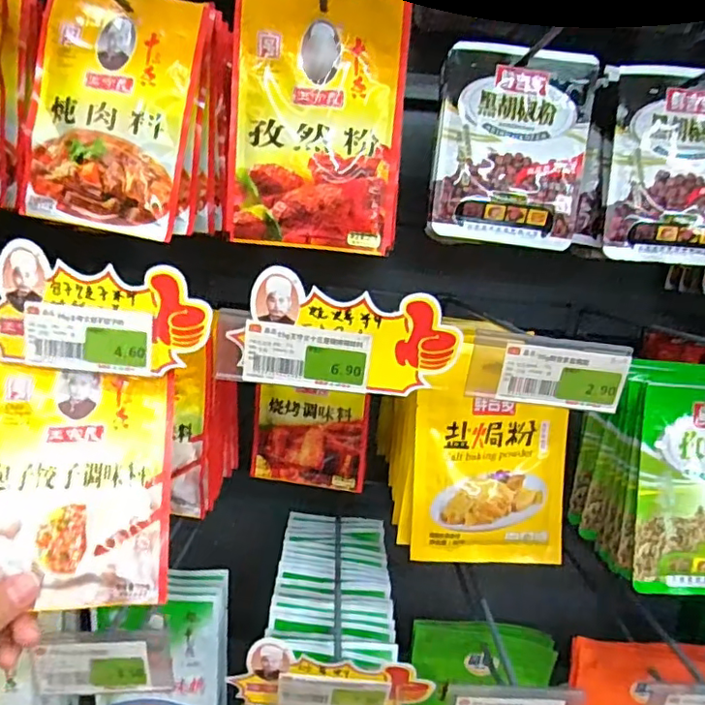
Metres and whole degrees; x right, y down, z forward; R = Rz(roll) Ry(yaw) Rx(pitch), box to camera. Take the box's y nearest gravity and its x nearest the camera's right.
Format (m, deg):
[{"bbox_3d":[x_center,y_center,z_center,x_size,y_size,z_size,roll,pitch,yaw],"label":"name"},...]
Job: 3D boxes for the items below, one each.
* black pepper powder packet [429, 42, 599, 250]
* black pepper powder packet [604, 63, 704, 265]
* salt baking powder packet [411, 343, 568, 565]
[{"bbox_3d":[0.134,-0.172,0.474,0.127,0.152,0.023,4,11,-7],"label":"black pepper powder packet"},{"bbox_3d":[0.280,-0.157,0.481,0.123,0.155,0.027,5,11,0],"label":"black pepper powder packet"},{"bbox_3d":[0.116,0.092,0.475,0.127,0.165,0.007,2,0,-4],"label":"salt baking powder packet"}]

